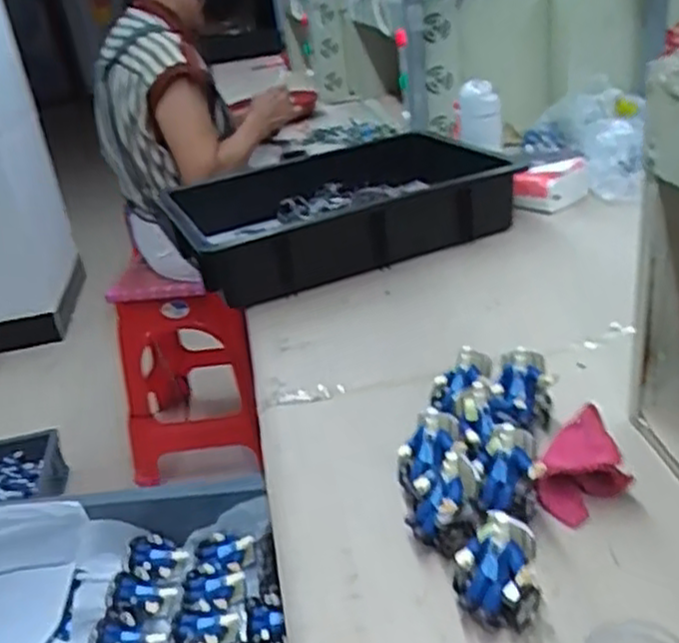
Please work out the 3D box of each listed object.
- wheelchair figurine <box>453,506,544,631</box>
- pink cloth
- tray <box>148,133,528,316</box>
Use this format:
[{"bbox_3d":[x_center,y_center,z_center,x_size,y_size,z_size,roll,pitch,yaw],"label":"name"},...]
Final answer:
[{"bbox_3d":[0.093,0.149,0.438,0.049,0.059,0.044,-2,26,12],"label":"wheelchair figurine"},{"bbox_3d":[0.167,0.099,0.527,0.072,0.041,0.071,-20,28,-23],"label":"pink cloth"},{"bbox_3d":[0.011,-0.171,1.062,0.476,0.084,0.334,-15,27,-15],"label":"tray"}]

